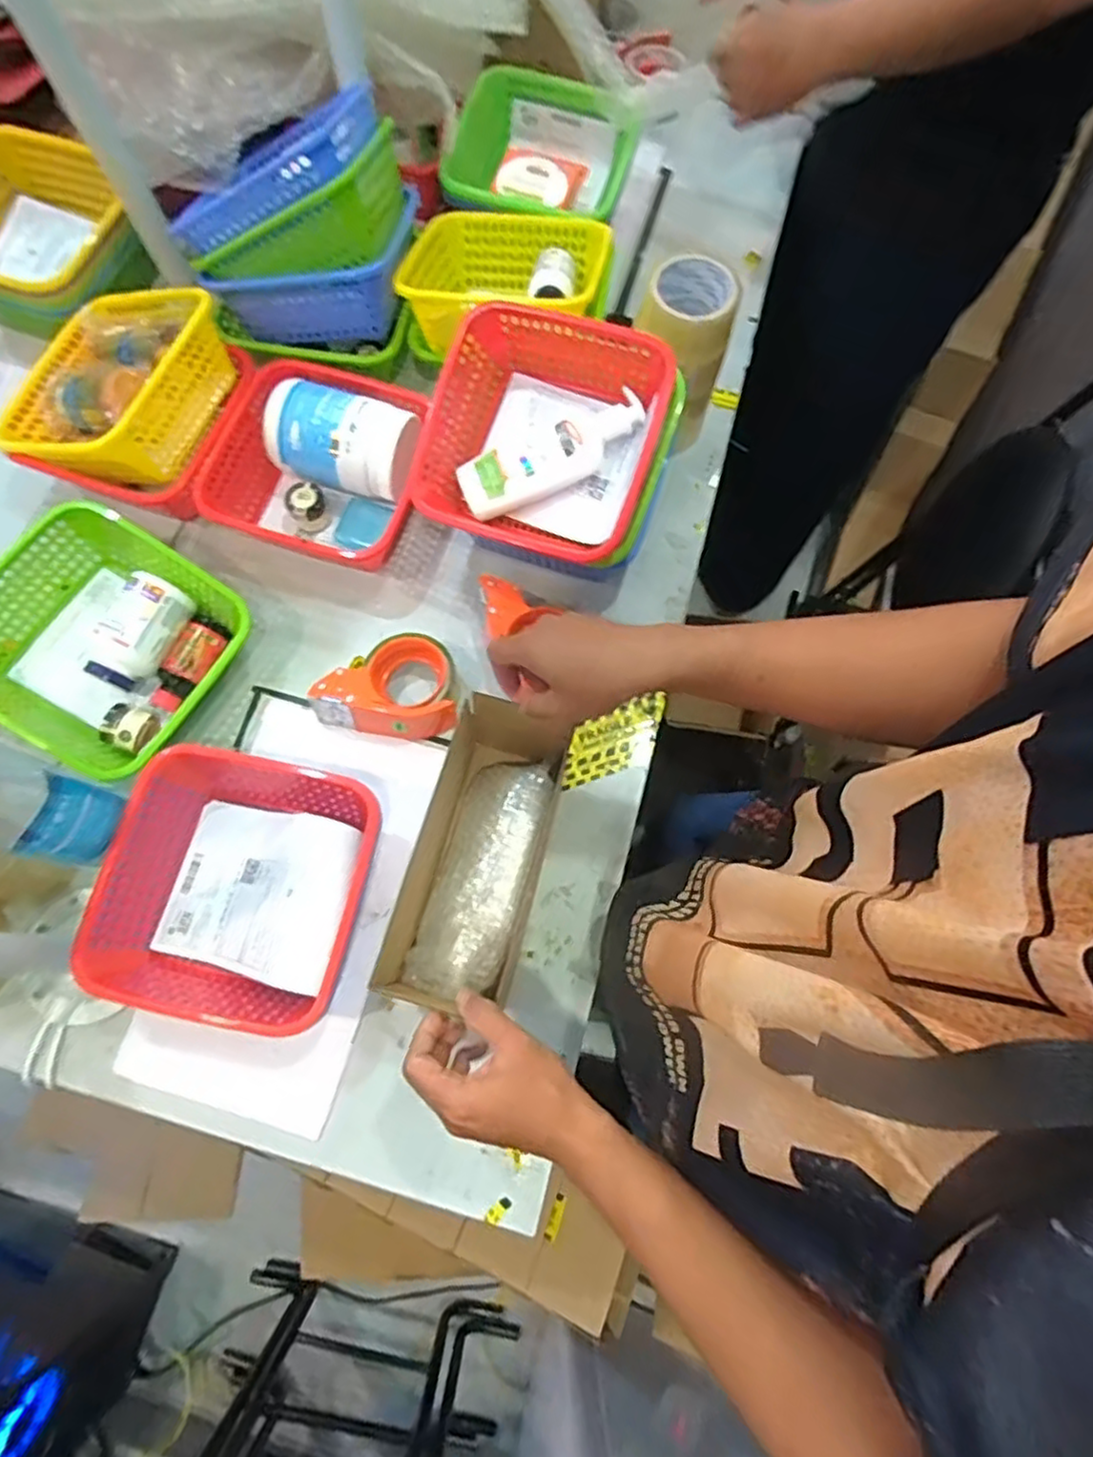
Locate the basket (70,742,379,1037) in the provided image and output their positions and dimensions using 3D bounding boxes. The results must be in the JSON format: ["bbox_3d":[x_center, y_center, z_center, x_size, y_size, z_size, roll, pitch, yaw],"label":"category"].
[{"bbox_3d":[-0.284,0.150,0.653,0.227,0.092,0.224,11,72,2],"label":"basket"}]

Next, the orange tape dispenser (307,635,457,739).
[{"bbox_3d":[-0.175,-0.043,0.734,0.154,0.054,0.102,-6,73,-4],"label":"orange tape dispenser"}]

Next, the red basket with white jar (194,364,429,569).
[{"bbox_3d":[-0.261,-0.298,0.788,0.217,0.103,0.224,16,73,3],"label":"red basket with white jar"}]

